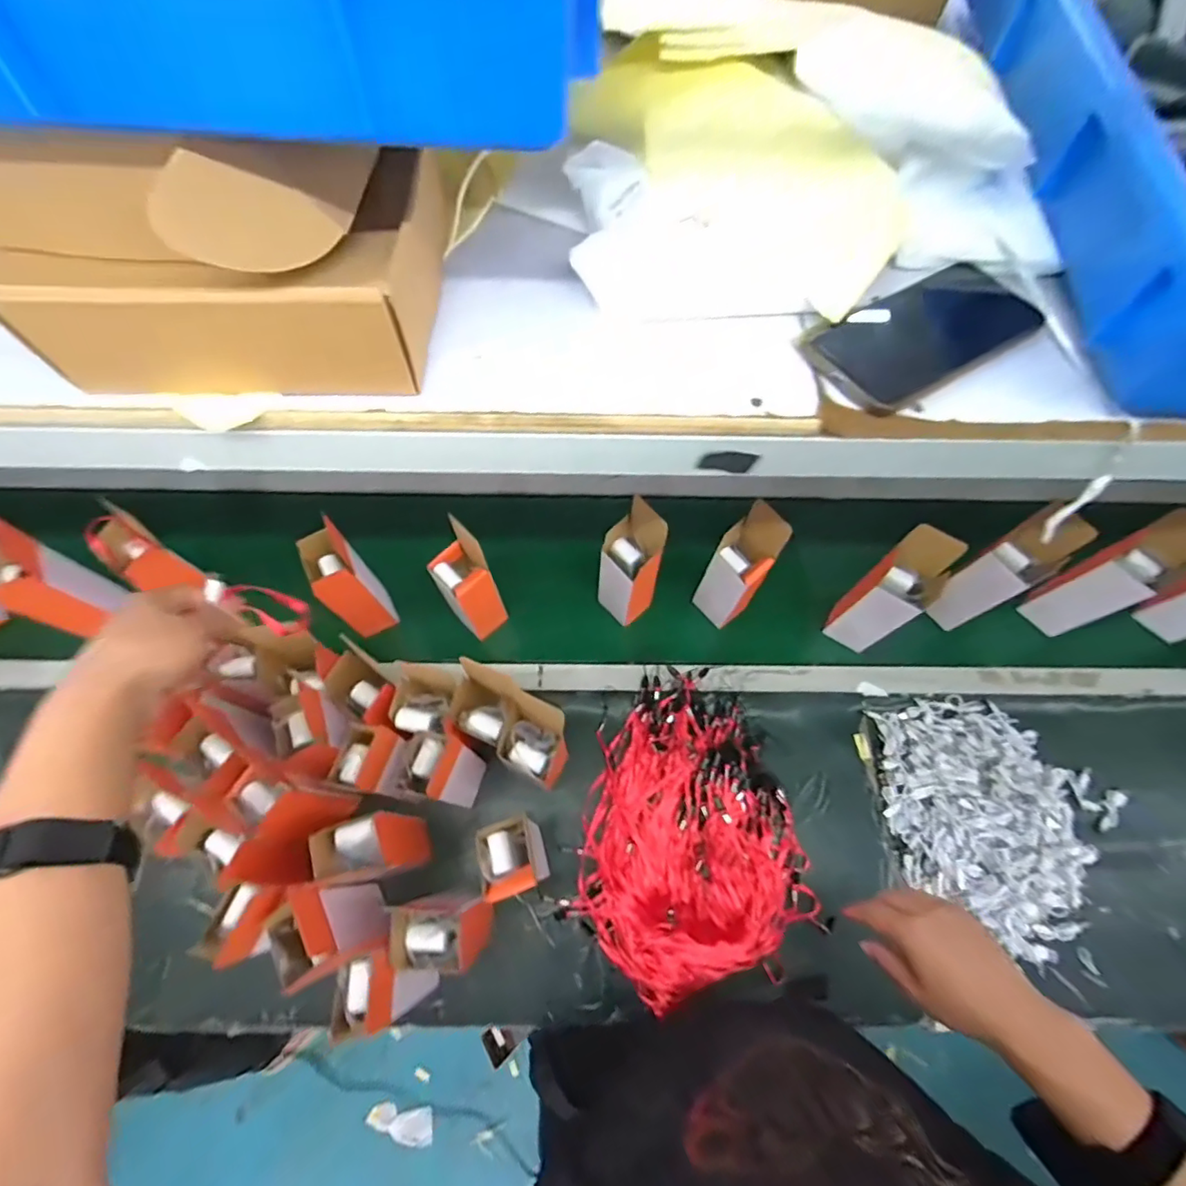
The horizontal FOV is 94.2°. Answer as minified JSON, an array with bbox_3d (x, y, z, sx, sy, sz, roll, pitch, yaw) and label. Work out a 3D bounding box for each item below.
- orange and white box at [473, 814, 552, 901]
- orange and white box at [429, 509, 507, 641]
[{"bbox_3d":[-0.090,0.316,0.654,0.064,0.178,0.083,-15,68,-8],"label":"orange and white box"},{"bbox_3d":[-0.172,-0.006,0.765,0.061,0.157,0.084,-36,72,-15],"label":"orange and white box"}]

